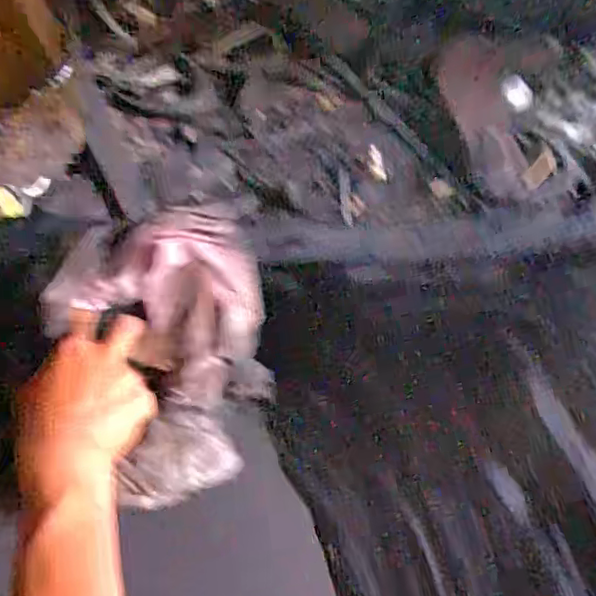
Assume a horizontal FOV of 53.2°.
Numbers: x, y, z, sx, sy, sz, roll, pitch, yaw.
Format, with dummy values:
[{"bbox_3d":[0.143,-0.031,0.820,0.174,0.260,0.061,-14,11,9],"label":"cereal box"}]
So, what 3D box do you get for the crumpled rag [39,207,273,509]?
[{"bbox_3d":[-0.109,0.041,0.479,0.173,0.056,0.224,-12,63,-7],"label":"crumpled rag"}]

